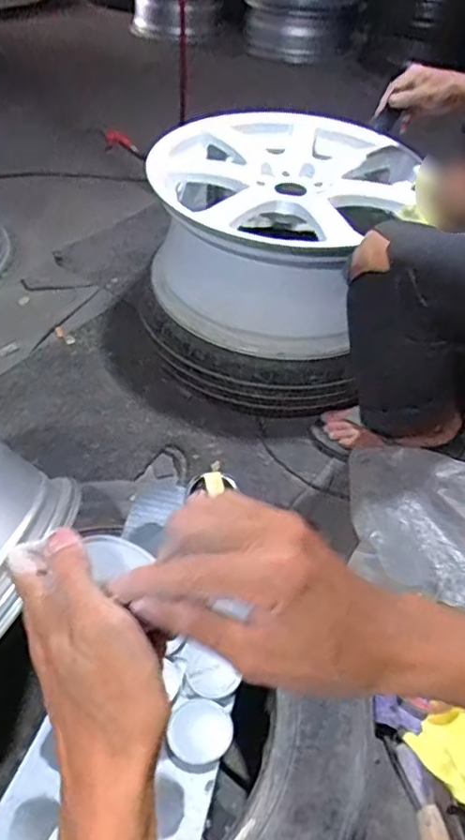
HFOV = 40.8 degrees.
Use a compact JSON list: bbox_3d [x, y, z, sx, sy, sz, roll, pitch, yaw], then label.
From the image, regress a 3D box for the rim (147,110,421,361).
[{"bbox_3d":[0.085,-0.353,1.141,0.430,0.248,0.438,2,44,-2],"label":"rim"}]

